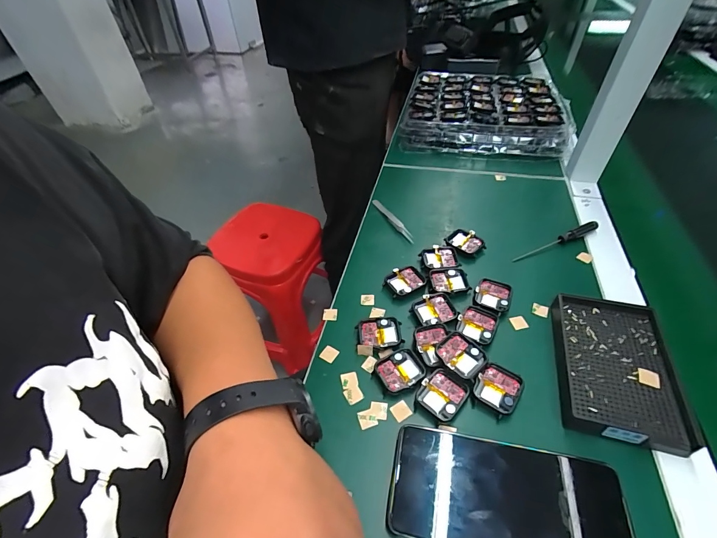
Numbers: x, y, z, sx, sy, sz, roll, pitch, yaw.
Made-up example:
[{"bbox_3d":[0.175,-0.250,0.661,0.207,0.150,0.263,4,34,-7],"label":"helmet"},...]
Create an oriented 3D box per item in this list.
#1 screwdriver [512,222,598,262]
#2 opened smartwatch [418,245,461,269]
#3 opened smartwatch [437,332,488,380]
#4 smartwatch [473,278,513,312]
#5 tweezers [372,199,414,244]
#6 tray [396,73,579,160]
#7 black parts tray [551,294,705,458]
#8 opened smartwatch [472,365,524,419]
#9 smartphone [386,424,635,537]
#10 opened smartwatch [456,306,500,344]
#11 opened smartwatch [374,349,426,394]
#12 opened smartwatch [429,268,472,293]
[{"bbox_3d":[0.255,-0.036,0.448,0.130,0.014,0.010,-18,48,-14],"label":"screwdriver"},{"bbox_3d":[0.102,-0.014,0.435,0.046,0.007,0.039,1,46,5],"label":"opened smartwatch"},{"bbox_3d":[0.098,0.084,0.335,0.043,0.012,0.038,33,56,30],"label":"opened smartwatch"},{"bbox_3d":[0.152,0.031,0.392,0.039,0.011,0.044,26,52,25],"label":"smartwatch"},{"bbox_3d":[0.048,-0.073,0.501,0.010,0.012,0.110,-19,48,-15],"label":"tweezers"},{"bbox_3d":[0.247,-0.312,0.693,0.290,0.058,0.268,9,47,12],"label":"tray"},{"bbox_3d":[0.237,0.088,0.324,0.092,0.020,0.139,11,47,13],"label":"black parts tray"},{"bbox_3d":[0.127,0.109,0.316,0.036,0.006,0.042,28,53,27],"label":"opened smartwatch"},{"bbox_3d":[0.106,0.169,0.256,0.160,0.016,0.078,8,47,11],"label":"smartphone"},{"bbox_3d":[0.125,0.059,0.365,0.037,0.006,0.042,18,50,20],"label":"opened smartwatch"},{"bbox_3d":[0.041,0.098,0.334,0.044,0.010,0.039,-19,48,-15],"label":"opened smartwatch"},{"bbox_3d":[0.107,0.016,0.409,0.044,0.009,0.036,1,46,4],"label":"opened smartwatch"}]

